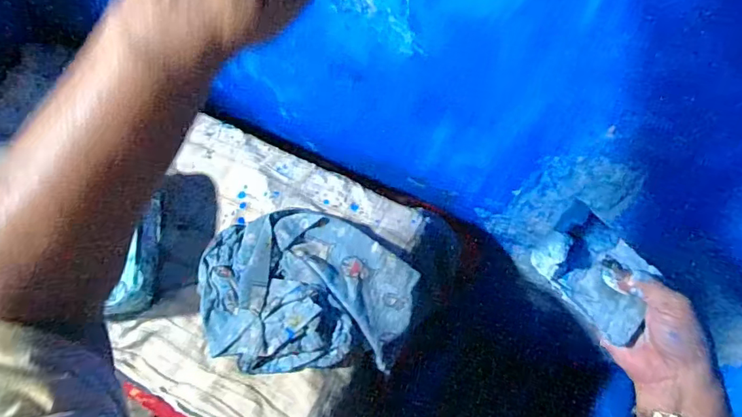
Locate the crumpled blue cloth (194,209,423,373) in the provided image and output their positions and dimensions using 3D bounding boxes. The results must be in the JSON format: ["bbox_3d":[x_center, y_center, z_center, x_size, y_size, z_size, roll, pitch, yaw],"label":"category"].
[{"bbox_3d":[-0.078,0.103,0.635,0.275,0.056,0.194,-2,67,-1],"label":"crumpled blue cloth"}]

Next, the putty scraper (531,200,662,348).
[{"bbox_3d":[0.197,0.052,0.428,0.104,0.015,0.079,45,68,1],"label":"putty scraper"}]

